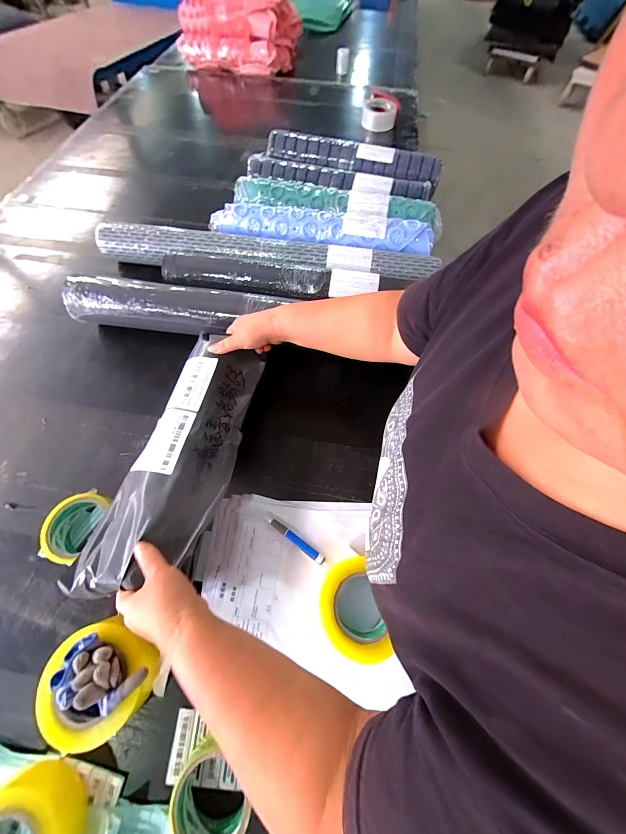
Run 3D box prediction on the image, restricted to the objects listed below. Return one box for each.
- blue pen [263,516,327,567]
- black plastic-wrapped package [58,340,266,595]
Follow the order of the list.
[{"bbox_3d":[-0.029,0.197,0.458,0.119,0.013,0.014,33,69,13],"label":"blue pen"},{"bbox_3d":[-0.188,0.044,0.440,0.137,0.061,0.418,17,66,6],"label":"black plastic-wrapped package"}]

